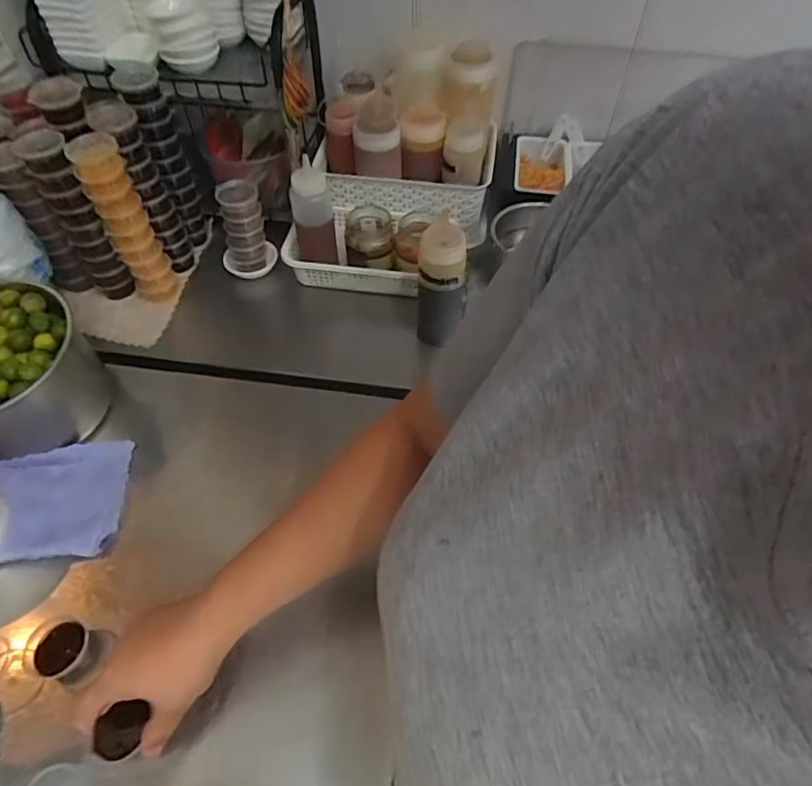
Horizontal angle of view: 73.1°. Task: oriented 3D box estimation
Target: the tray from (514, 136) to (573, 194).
[{"bbox_3d":[0.197,-0.329,0.785,0.082,0.024,0.138,8,53,6],"label":"tray"}]

